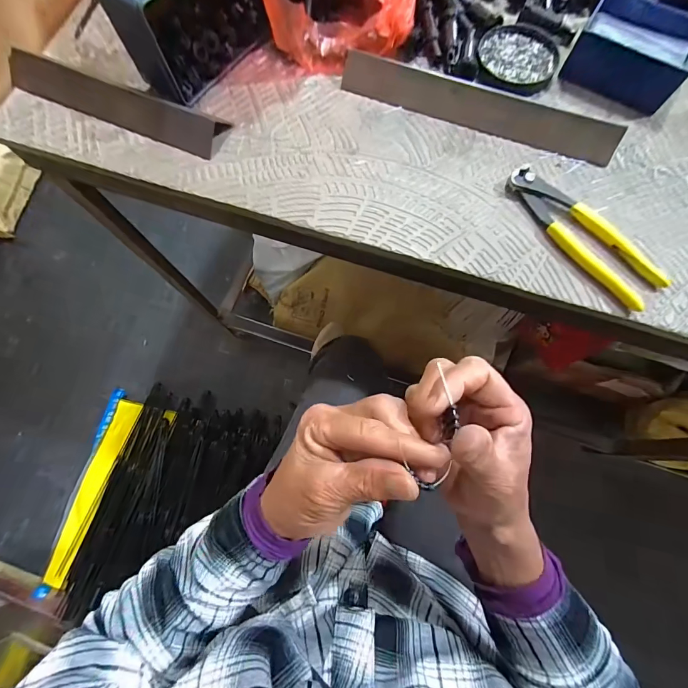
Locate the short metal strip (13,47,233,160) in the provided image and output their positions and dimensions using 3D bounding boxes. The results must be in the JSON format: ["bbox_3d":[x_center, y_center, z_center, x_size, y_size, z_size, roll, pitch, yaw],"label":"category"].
[{"bbox_3d":[-0.237,-0.252,0.372,0.240,0.025,0.042,24,76,7],"label":"short metal strip"}]

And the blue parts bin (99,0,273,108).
[{"bbox_3d":[-0.143,-0.327,0.356,0.057,0.094,0.151,39,79,11],"label":"blue parts bin"}]

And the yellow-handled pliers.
[{"bbox_3d":[0.217,-0.100,0.334,0.048,0.015,0.161,-41,77,-10],"label":"yellow-handled pliers"}]

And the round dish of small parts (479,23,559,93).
[{"bbox_3d":[0.191,-0.318,0.401,0.082,0.012,0.087,0,74,1],"label":"round dish of small parts"}]

